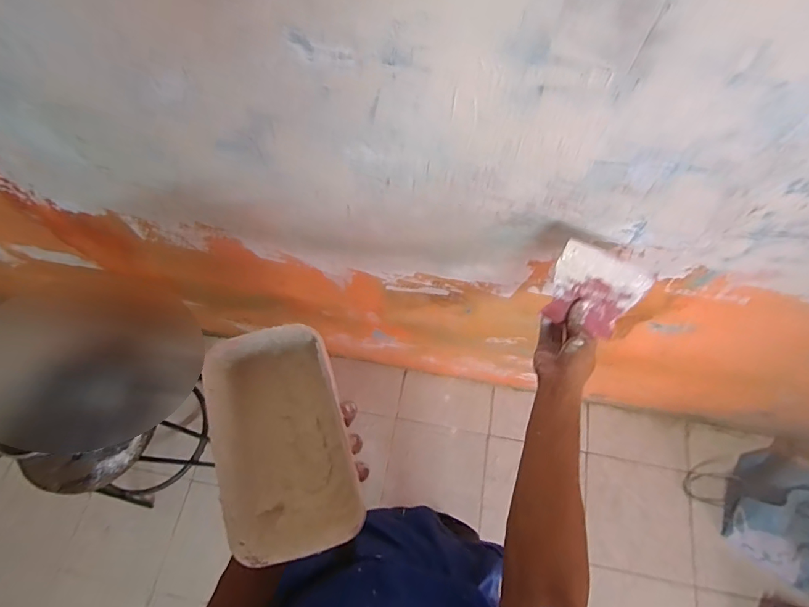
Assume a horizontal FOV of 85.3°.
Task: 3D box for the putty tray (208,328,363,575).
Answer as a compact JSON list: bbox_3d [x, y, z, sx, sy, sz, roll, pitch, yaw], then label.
[{"bbox_3d":[-0.110,0.122,0.395,0.107,0.071,0.184,-18,67,-5],"label":"putty tray"}]

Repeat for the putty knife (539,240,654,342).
[{"bbox_3d":[0.239,-0.015,0.558,0.116,0.101,0.008,20,24,-7],"label":"putty knife"}]

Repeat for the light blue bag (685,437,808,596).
[{"bbox_3d":[1.048,0.544,1.214,0.413,0.084,0.365,28,71,14],"label":"light blue bag"}]

